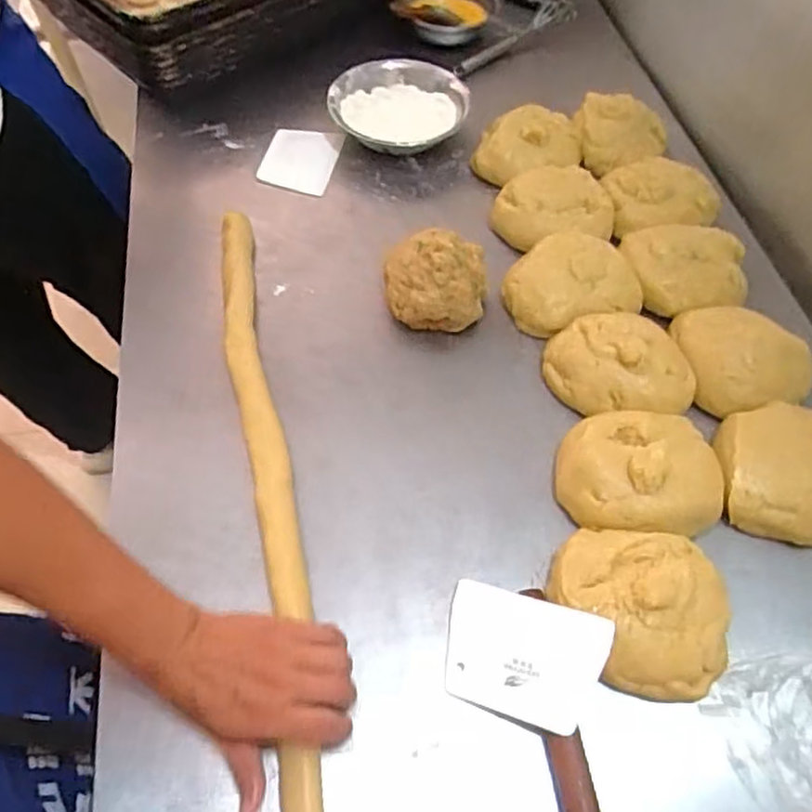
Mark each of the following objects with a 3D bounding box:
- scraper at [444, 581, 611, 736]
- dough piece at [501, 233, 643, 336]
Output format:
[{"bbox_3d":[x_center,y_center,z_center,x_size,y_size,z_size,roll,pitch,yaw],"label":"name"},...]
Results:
[{"bbox_3d":[0.093,0.204,0.538,0.129,0.007,0.095,10,68,23],"label":"scraper"},{"bbox_3d":[0.185,-0.147,0.752,0.146,0.051,0.121,-13,58,-10],"label":"dough piece"}]

